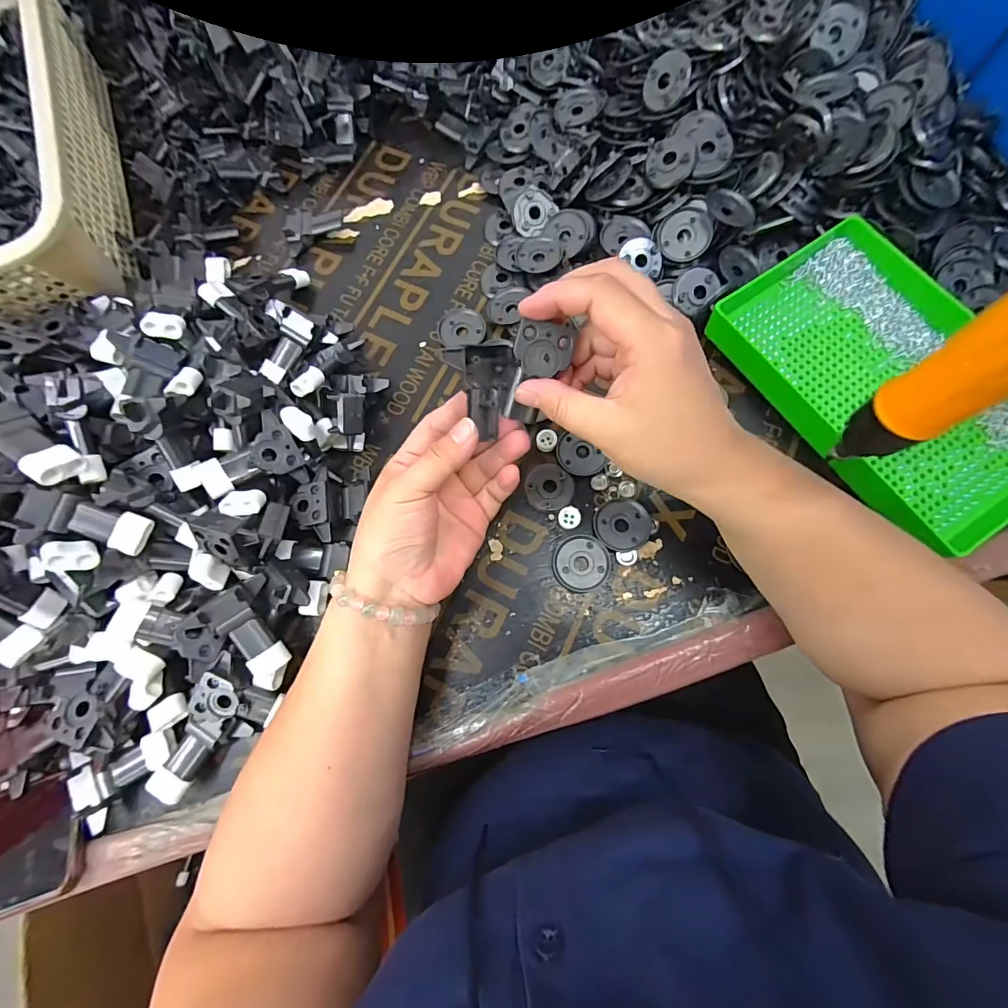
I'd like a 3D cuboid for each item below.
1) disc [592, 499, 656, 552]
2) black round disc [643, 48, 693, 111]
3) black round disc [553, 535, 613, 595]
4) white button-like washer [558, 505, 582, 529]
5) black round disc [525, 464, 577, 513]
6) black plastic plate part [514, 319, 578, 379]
[{"bbox_3d":[0.094,0.016,0.350,0.045,0.006,0.041,-1,76,3],"label":"disc"},{"bbox_3d":[0.145,-0.375,0.396,0.040,0.007,0.042,12,111,33],"label":"black round disc"},{"bbox_3d":[0.060,0.046,0.349,0.043,0.006,0.044,-1,76,3],"label":"black round disc"},{"bbox_3d":[0.053,0.011,0.358,0.018,0.004,0.018,-1,76,3],"label":"white button-like washer"},{"bbox_3d":[0.038,-0.014,0.365,0.039,0.004,0.039,-1,76,3],"label":"black round disc"},{"bbox_3d":[0.022,-0.086,0.250,0.031,0.004,0.029,2,116,-5],"label":"black plastic plate part"}]

